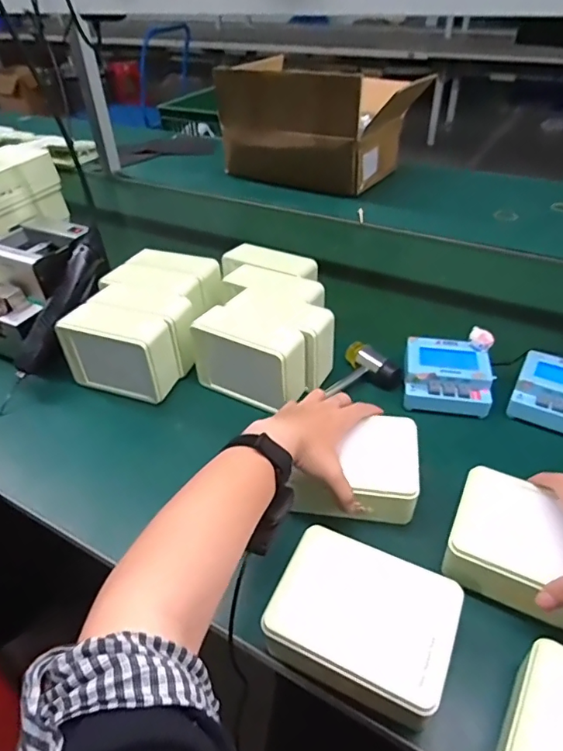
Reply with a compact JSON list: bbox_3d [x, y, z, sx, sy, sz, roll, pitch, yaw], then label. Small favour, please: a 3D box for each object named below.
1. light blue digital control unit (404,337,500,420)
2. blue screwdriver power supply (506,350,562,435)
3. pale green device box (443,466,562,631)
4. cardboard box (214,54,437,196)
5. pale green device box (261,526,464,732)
[{"bbox_3d":[0.211,0.003,0.628,0.102,0.051,0.099,6,41,10],"label":"light blue digital control unit"},{"bbox_3d":[0.342,0.026,0.599,0.104,0.048,0.102,20,46,25],"label":"blue screwdriver power supply"},{"bbox_3d":[0.228,0.156,0.443,0.136,0.052,0.100,18,45,22],"label":"pale green device box"},{"bbox_3d":[0.104,-0.624,1.233,0.439,0.253,0.305,23,47,27],"label":"cardboard box"},{"bbox_3d":[0.064,0.208,0.404,0.138,0.055,0.112,17,45,22],"label":"pale green device box"}]

